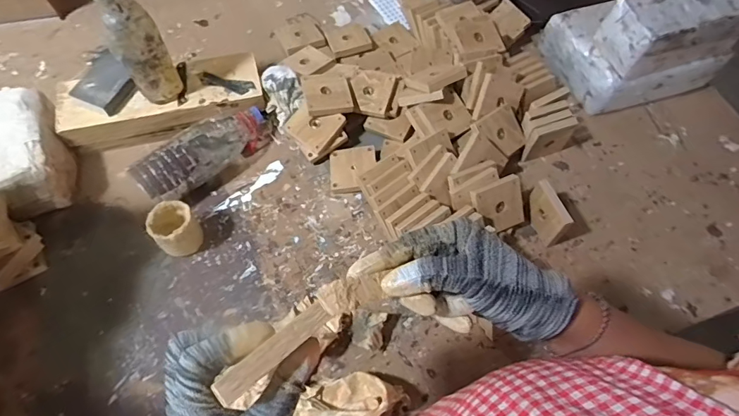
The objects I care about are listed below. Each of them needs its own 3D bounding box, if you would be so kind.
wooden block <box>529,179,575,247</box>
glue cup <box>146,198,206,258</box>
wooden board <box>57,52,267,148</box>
[{"bbox_3d":[0.287,0.011,0.714,0.014,0.089,0.085,-15,65,-11],"label":"wooden block"},{"bbox_3d":[-0.297,0.038,0.682,0.065,0.077,0.070,1,62,-3],"label":"glue cup"},{"bbox_3d":[-0.363,-0.189,0.787,0.338,0.075,0.116,-15,64,-11],"label":"wooden board"}]

